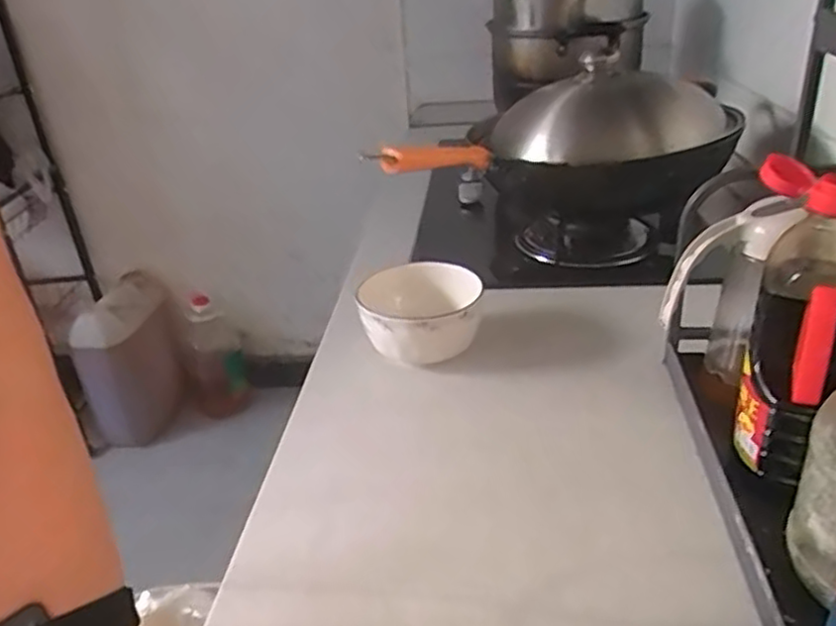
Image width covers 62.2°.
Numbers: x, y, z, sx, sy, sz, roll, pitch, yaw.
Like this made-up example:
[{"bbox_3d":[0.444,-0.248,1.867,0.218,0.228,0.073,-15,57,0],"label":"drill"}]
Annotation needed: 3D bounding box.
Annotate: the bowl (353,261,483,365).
[{"bbox_3d":[0.004,0.014,0.733,0.119,0.097,0.122,-4,28,2],"label":"bowl"}]

